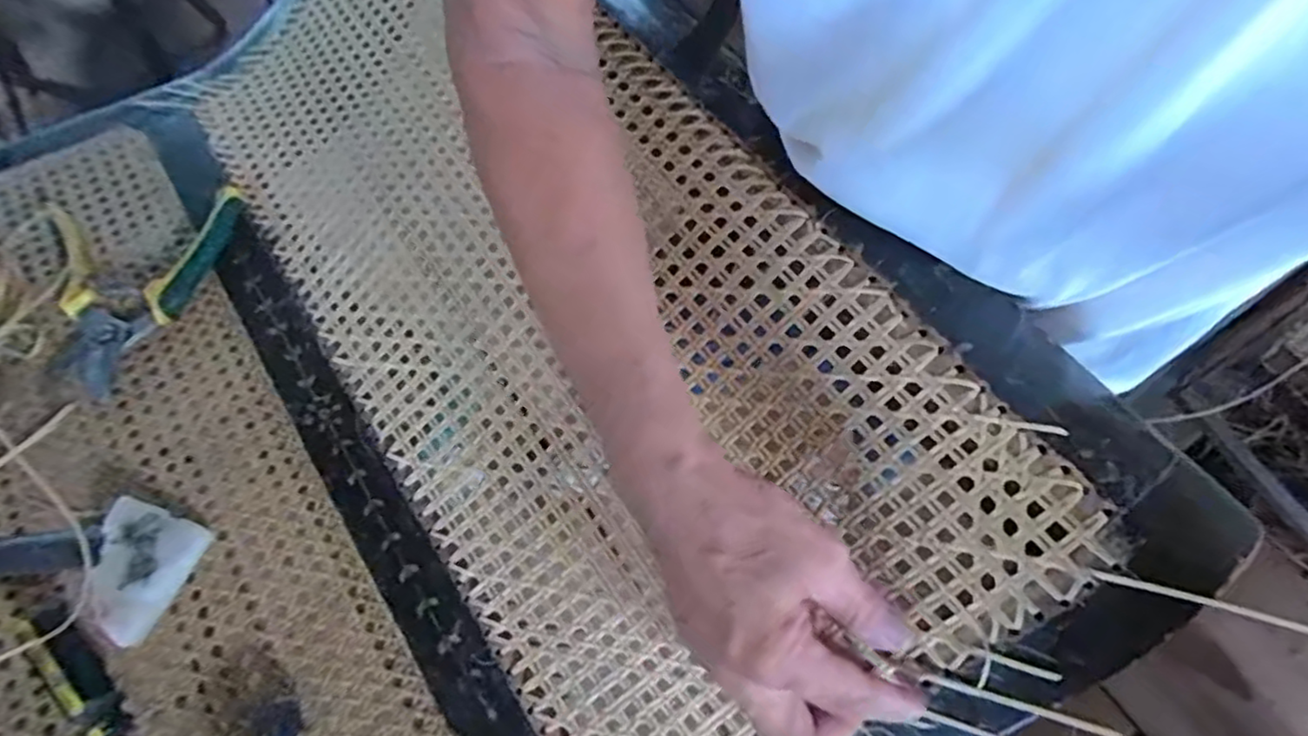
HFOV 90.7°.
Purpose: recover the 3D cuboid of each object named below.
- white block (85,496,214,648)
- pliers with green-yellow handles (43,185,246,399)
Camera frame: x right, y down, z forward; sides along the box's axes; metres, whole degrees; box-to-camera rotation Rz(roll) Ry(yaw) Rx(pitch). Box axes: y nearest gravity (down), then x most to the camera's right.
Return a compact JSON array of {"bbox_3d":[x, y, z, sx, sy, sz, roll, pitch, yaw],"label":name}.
[{"bbox_3d":[-0.311,0.121,0.388,0.052,0.025,0.070,18,66,6],"label":"white block"},{"bbox_3d":[-0.381,-0.063,0.478,0.140,0.018,0.163,-11,66,-7],"label":"pliers with green-yellow handles"}]

